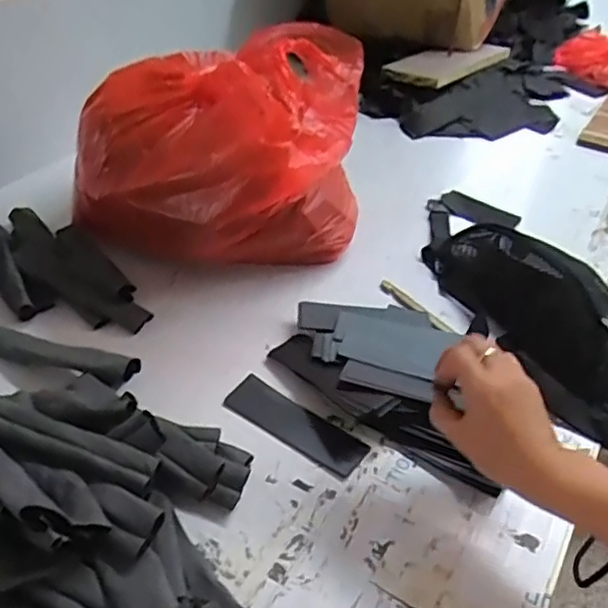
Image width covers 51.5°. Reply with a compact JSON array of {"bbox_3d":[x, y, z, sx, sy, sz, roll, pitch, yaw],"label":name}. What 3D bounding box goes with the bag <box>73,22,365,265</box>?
[{"bbox_3d":[-0.098,-0.191,0.764,0.313,0.222,0.275,18,43,17],"label":"bag"}]

